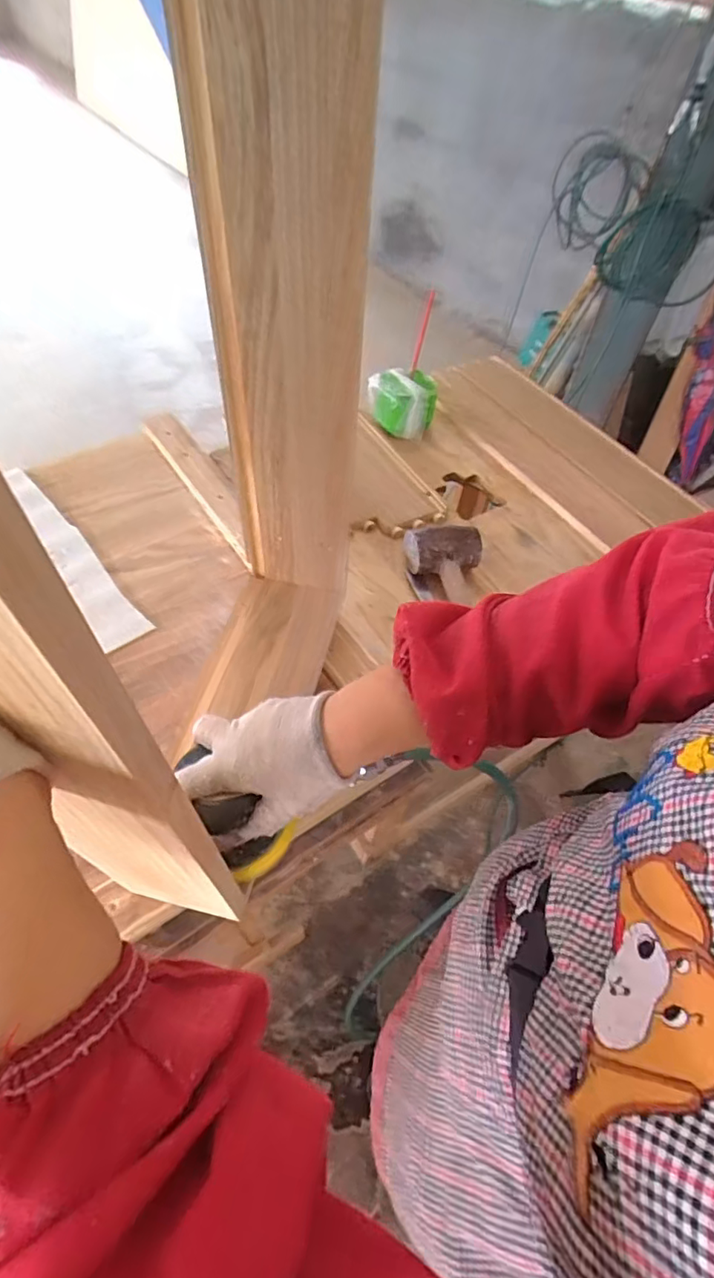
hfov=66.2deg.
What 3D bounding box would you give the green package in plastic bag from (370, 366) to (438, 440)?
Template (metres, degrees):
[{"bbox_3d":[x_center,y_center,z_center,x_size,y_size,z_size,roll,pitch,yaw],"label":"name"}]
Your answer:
[{"bbox_3d":[0.083,-0.409,0.964,0.114,0.087,0.083,-3,55,-6],"label":"green package in plastic bag"}]

